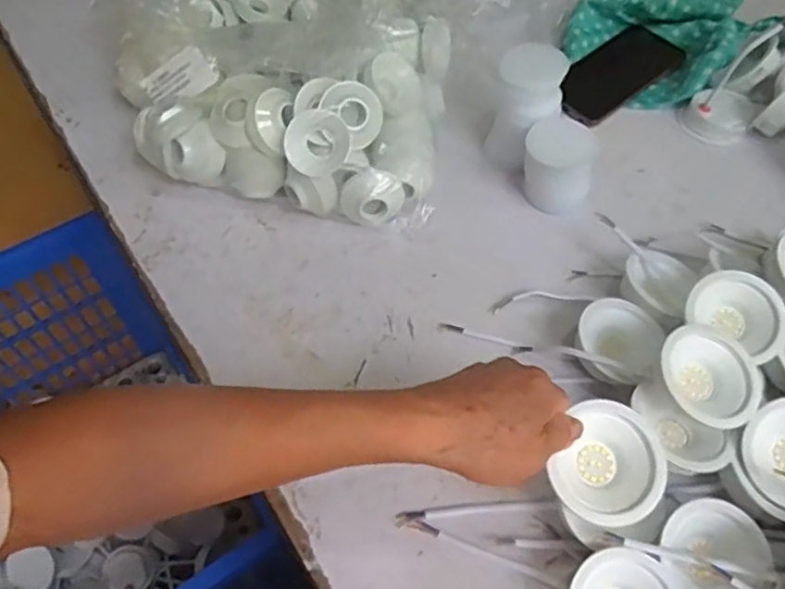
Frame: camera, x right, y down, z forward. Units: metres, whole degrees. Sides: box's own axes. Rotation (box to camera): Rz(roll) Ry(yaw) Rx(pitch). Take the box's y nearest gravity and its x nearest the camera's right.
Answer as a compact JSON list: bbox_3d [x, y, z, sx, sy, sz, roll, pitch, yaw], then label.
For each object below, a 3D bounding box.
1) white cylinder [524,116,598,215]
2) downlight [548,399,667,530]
[{"bbox_3d":[0.156,-0.124,0.618,0.066,0.063,0.061,8,56,8],"label":"white cylinder"},{"bbox_3d":[0.133,0.106,0.410,0.059,0.029,0.068,26,78,10],"label":"downlight"}]

